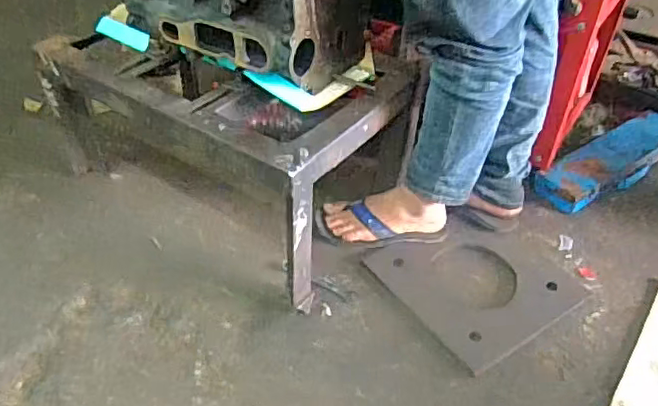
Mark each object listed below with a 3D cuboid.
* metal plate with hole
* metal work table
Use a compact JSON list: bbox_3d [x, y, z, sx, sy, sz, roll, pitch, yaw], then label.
[{"bbox_3d":[0.278,0.139,1.127,0.319,0.019,0.286,-24,50,-28],"label":"metal plate with hole"},{"bbox_3d":[-0.188,-0.152,1.178,0.630,0.333,0.397,26,47,25],"label":"metal work table"}]

